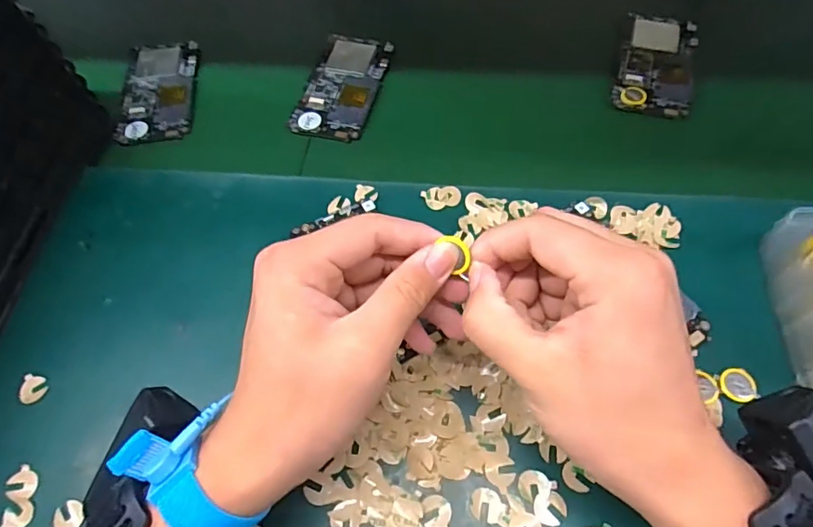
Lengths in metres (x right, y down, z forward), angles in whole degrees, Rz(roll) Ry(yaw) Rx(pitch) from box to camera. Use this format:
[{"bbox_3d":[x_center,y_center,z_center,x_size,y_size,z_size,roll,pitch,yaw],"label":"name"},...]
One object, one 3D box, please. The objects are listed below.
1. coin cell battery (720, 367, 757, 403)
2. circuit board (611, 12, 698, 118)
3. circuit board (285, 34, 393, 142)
[{"bbox_3d":[0.197,0.072,0.307,0.019,0.005,0.020,-13,62,-4],"label":"coin cell battery"},{"bbox_3d":[0.225,-0.180,0.464,0.061,0.012,0.118,14,61,11],"label":"circuit board"},{"bbox_3d":[-0.056,-0.162,0.469,0.064,0.011,0.122,13,63,9],"label":"circuit board"}]

